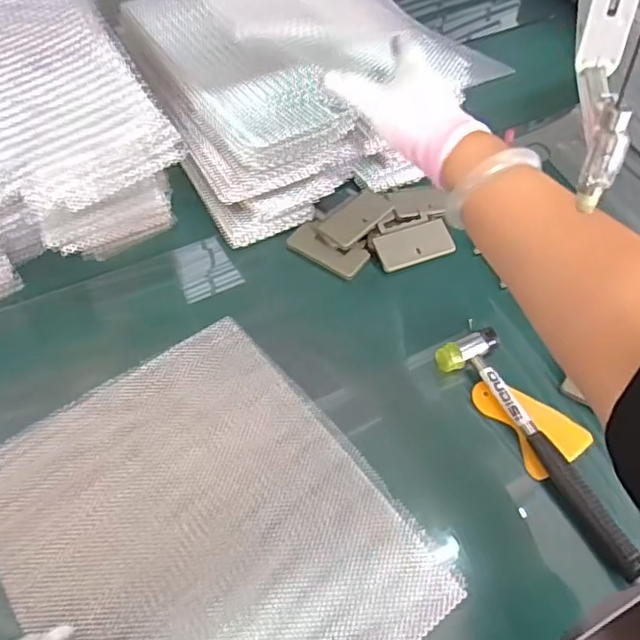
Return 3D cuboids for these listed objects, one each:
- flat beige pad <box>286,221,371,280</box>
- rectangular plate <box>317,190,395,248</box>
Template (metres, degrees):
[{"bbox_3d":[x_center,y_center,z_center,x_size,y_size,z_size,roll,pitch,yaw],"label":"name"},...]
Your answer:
[{"bbox_3d":[0.008,-0.077,0.662,0.087,0.012,0.046,30,60,17],"label":"flat beige pad"},{"bbox_3d":[0.041,-0.113,0.673,0.085,0.009,0.044,-39,64,-25],"label":"rectangular plate"}]

